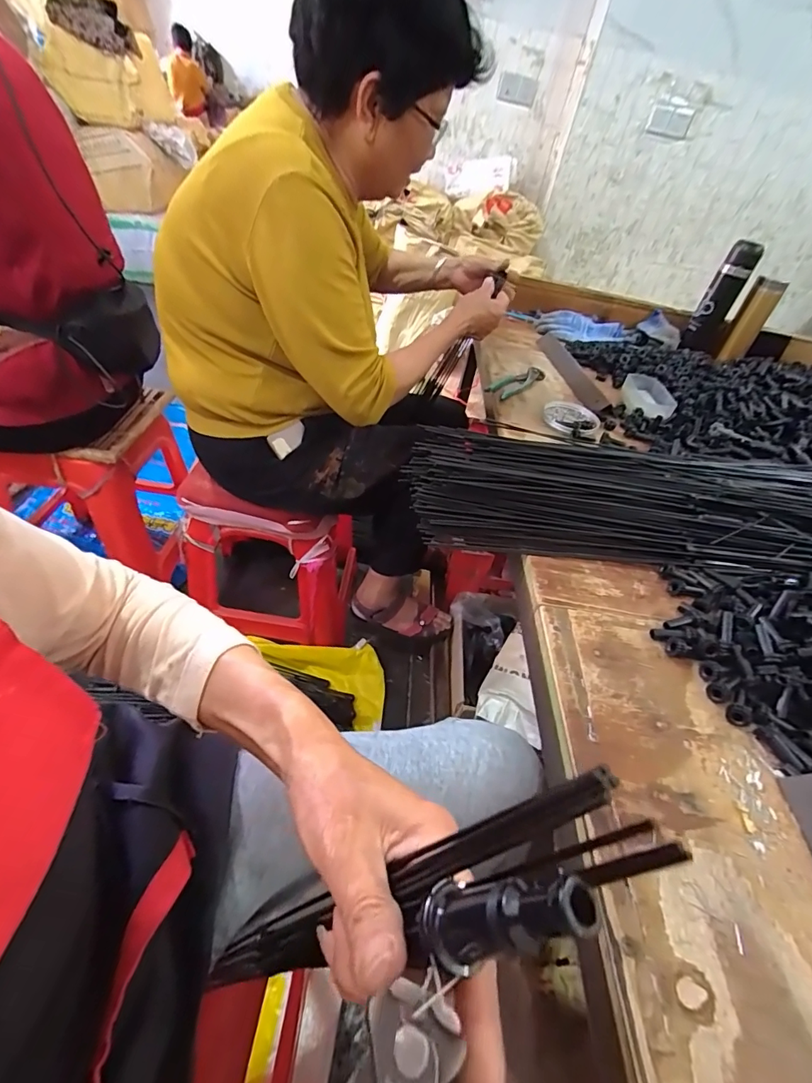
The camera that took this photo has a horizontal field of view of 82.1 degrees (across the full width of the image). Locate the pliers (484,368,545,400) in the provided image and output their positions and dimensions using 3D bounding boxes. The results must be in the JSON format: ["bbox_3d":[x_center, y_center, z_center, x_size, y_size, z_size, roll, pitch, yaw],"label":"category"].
[{"bbox_3d":[0.195,-0.287,0.841,0.055,0.010,0.154,34,47,21],"label":"pliers"}]

